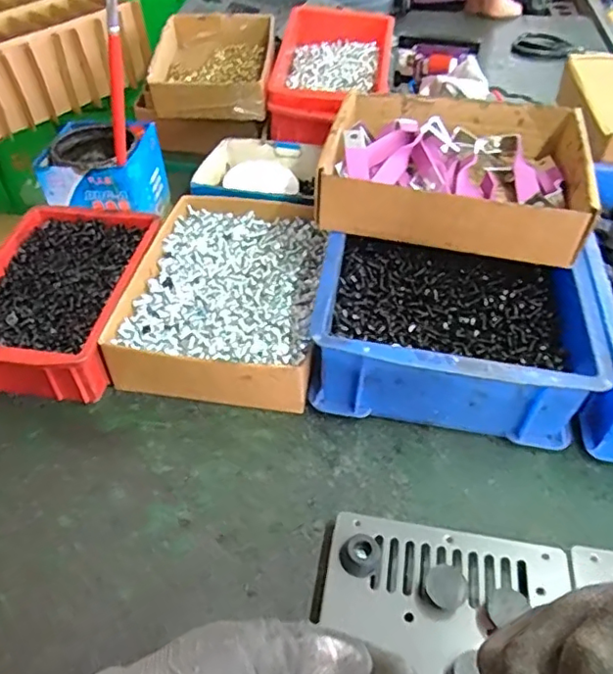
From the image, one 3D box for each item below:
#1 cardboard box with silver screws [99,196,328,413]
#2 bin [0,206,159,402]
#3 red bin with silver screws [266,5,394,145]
[{"bbox_3d":[-0.068,-0.040,0.525,0.158,0.056,0.221,3,46,3],"label":"cardboard box with silver screws"},{"bbox_3d":[-0.212,-0.034,0.510,0.129,0.059,0.191,4,46,4],"label":"bin"},{"bbox_3d":[0.031,-0.326,0.721,0.138,0.078,0.214,6,46,6],"label":"red bin with silver screws"}]

